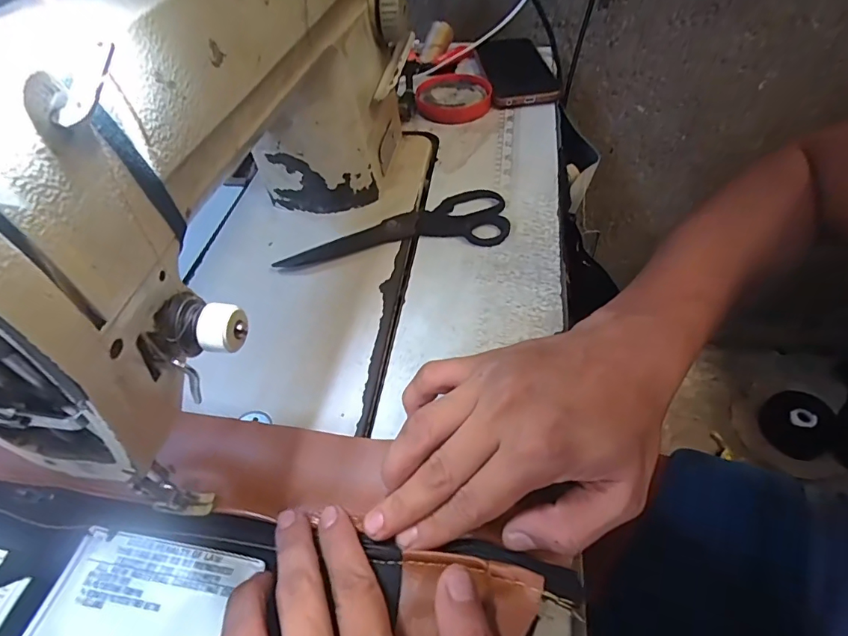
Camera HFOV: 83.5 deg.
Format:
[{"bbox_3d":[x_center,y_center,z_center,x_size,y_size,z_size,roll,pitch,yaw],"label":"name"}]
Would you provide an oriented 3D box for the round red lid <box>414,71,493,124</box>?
[{"bbox_3d":[0.034,-0.259,0.547,0.086,0.022,0.091,-2,49,2],"label":"round red lid"}]

